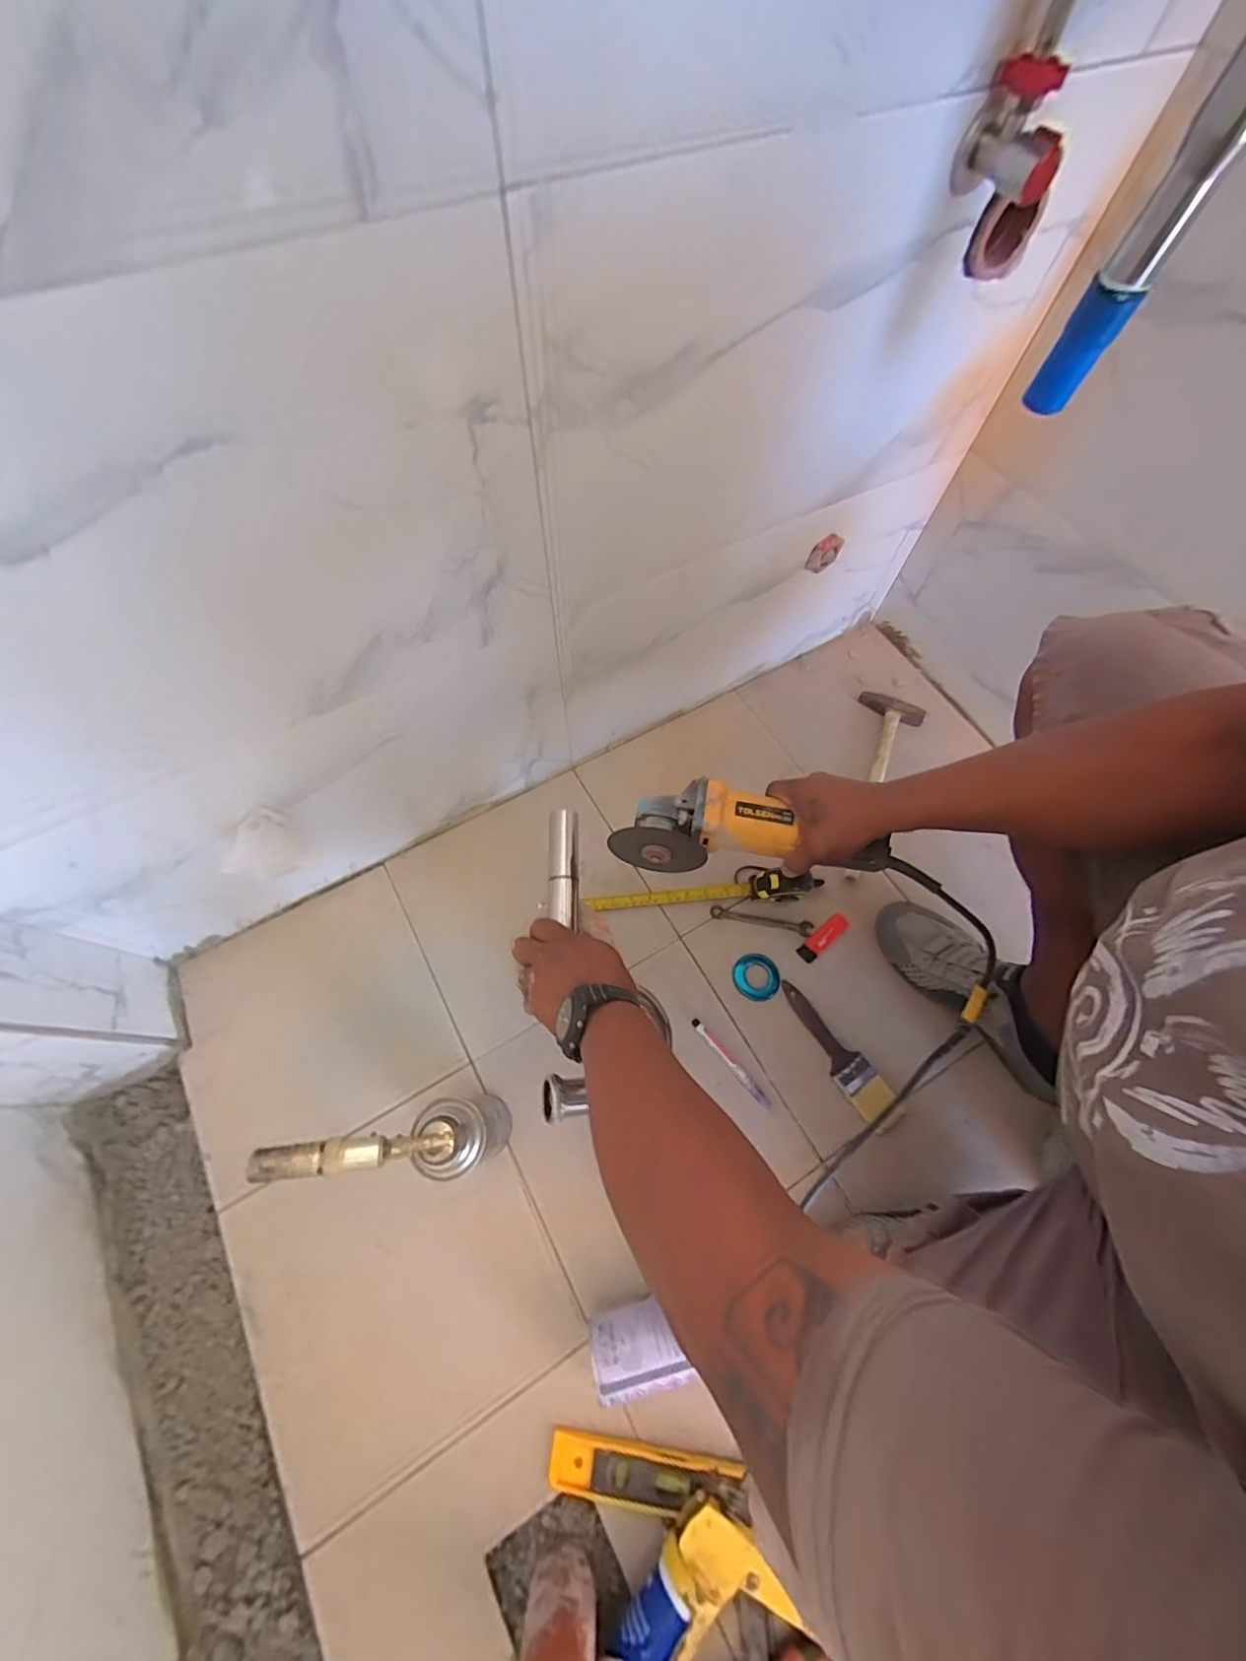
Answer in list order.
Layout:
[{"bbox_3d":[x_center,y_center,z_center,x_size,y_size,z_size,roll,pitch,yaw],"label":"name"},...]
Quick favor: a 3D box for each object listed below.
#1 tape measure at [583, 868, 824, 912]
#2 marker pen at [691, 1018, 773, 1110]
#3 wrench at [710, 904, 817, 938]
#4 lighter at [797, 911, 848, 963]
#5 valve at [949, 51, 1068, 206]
[{"bbox_3d":[0.112,0.072,0.733,0.326,0.067,0.053,-3,65,-2],"label":"tape measure"},{"bbox_3d":[0.131,0.280,0.668,0.015,0.007,0.128,-39,71,-17],"label":"marker pen"},{"bbox_3d":[0.187,0.122,0.748,0.135,0.004,0.019,10,65,4],"label":"wrench"},{"bbox_3d":[0.267,0.142,0.735,0.081,0.008,0.026,-38,71,-16],"label":"lighter"},{"bbox_3d":[0.283,-0.499,0.395,0.071,0.061,0.060,17,66,7],"label":"valve"}]

